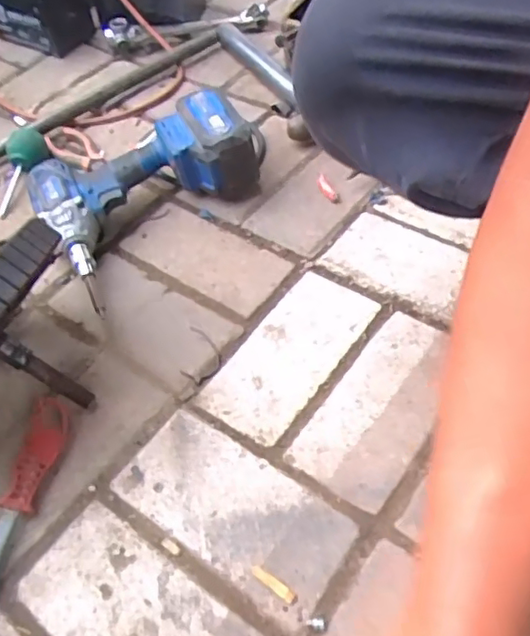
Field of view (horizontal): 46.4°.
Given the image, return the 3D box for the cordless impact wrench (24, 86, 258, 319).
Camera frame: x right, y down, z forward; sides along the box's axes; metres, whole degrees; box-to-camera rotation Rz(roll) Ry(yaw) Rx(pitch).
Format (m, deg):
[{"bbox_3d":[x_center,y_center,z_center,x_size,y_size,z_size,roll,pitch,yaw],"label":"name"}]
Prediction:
[{"bbox_3d":[-0.115,-0.134,0.655,0.242,0.092,0.208,-23,53,-13],"label":"cordless impact wrench"}]

